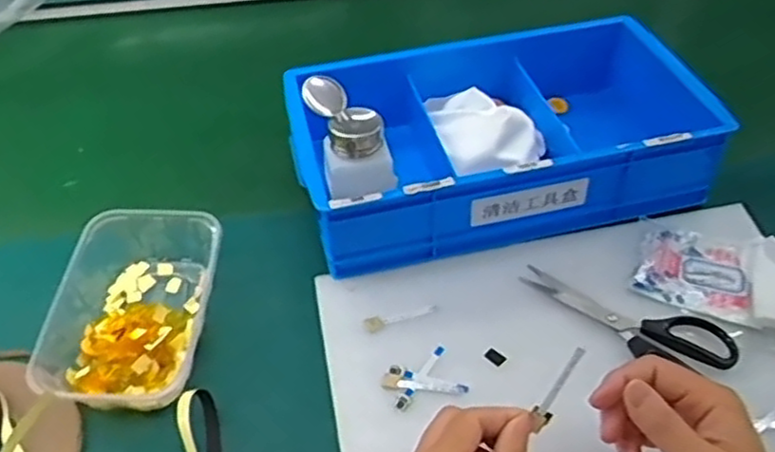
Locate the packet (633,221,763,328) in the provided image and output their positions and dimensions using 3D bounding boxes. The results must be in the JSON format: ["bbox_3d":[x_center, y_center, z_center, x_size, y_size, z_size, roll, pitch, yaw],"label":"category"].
[{"bbox_3d":[0.248,0.036,0.574,0.089,0.016,0.075,19,52,17],"label":"packet"}]

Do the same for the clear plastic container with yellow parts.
[{"bbox_3d":[-0.201,0.063,0.556,0.117,0.051,0.167,3,49,4],"label":"clear plastic container with yellow parts"}]

